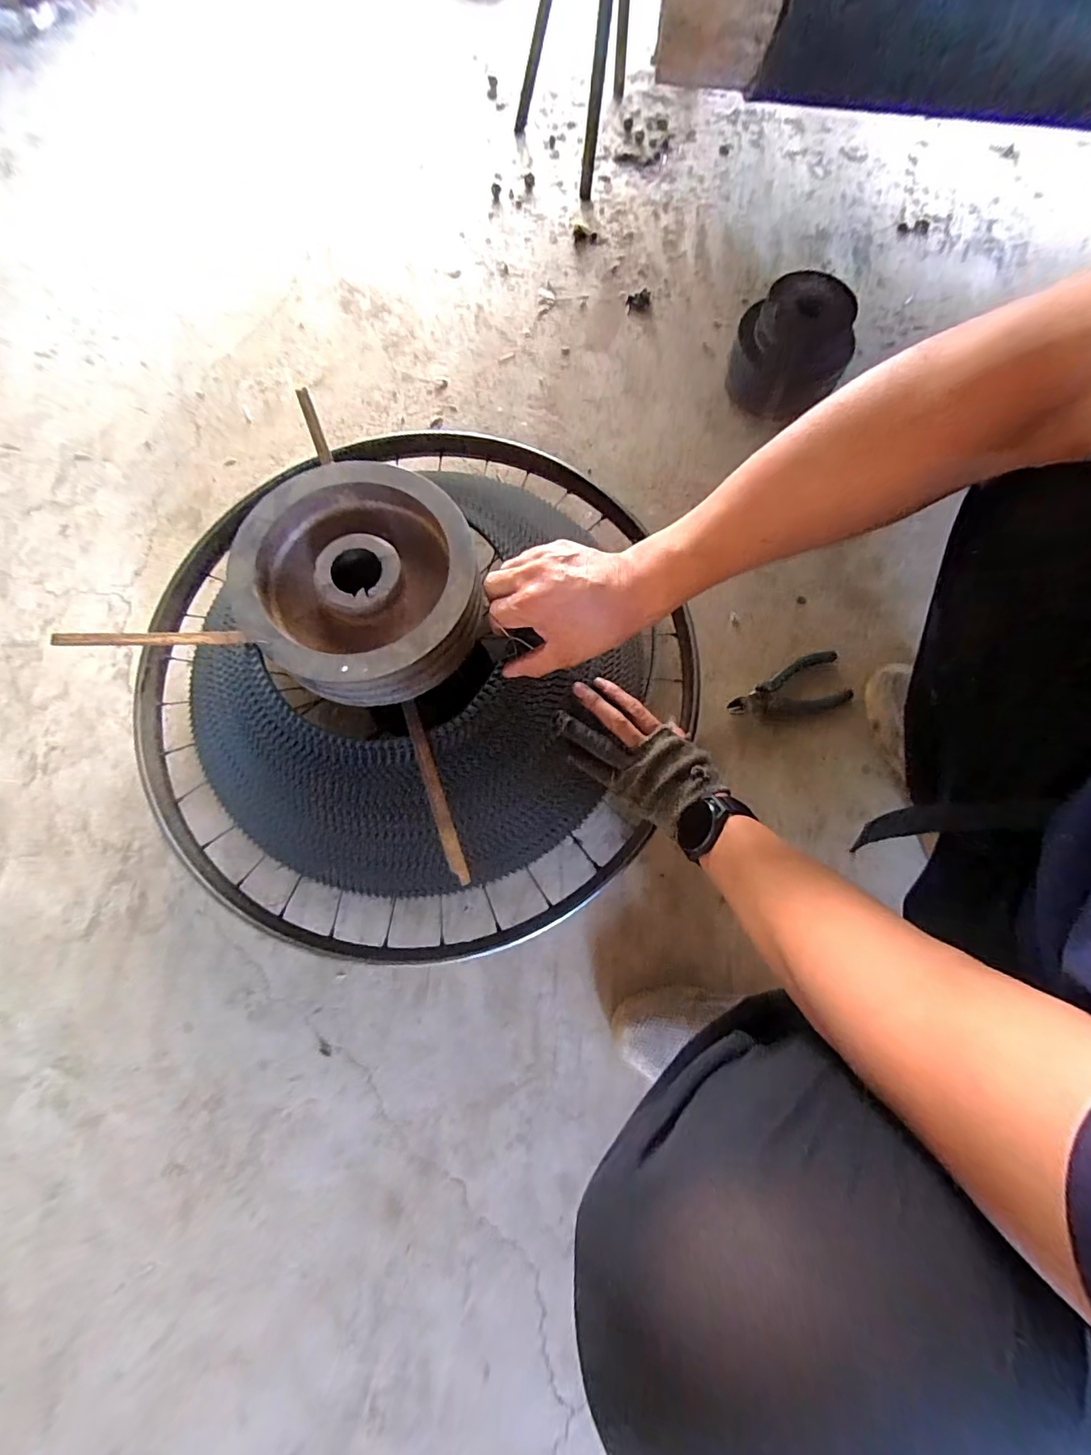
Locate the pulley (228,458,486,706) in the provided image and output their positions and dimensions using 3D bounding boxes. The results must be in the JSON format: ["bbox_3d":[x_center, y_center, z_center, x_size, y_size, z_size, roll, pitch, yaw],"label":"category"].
[{"bbox_3d":[-0.153,-0.123,0.426,0.180,0.057,0.192,0,76,0],"label":"pulley"}]

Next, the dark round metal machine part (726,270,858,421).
[{"bbox_3d":[0.338,-0.526,0.698,0.159,0.128,0.127,15,76,4],"label":"dark round metal machine part"}]

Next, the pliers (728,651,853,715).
[{"bbox_3d":[0.299,-0.043,0.625,0.148,0.012,0.069,-17,76,-4],"label":"pliers"}]

